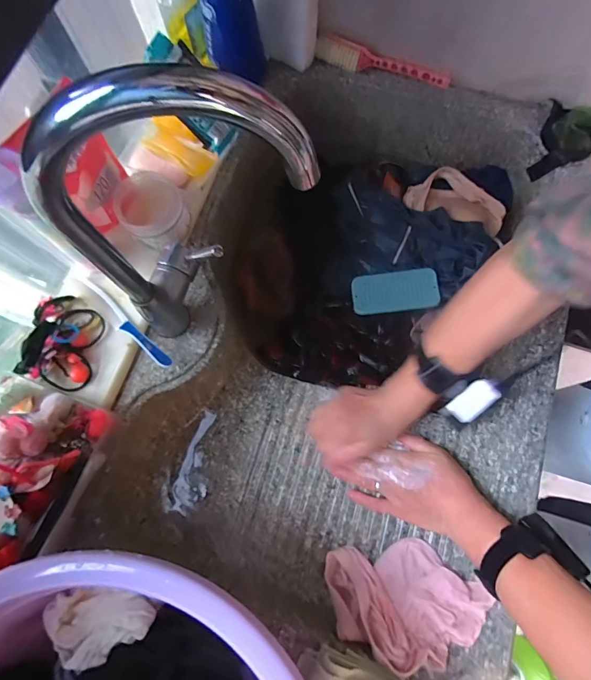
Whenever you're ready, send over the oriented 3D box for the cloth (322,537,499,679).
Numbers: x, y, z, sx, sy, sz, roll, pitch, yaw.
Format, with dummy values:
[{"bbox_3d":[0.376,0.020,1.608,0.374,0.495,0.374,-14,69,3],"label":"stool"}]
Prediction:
[{"bbox_3d":[0.125,0.299,0.443,0.166,0.025,0.119,-11,56,6],"label":"cloth"}]

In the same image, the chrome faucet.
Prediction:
[{"bbox_3d":[-0.089,-0.108,0.355,0.194,0.328,0.072,-10,75,-3],"label":"chrome faucet"}]

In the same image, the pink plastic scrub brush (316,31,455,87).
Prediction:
[{"bbox_3d":[0.138,-0.441,0.611,0.216,0.033,0.021,14,75,4],"label":"pink plastic scrub brush"}]

